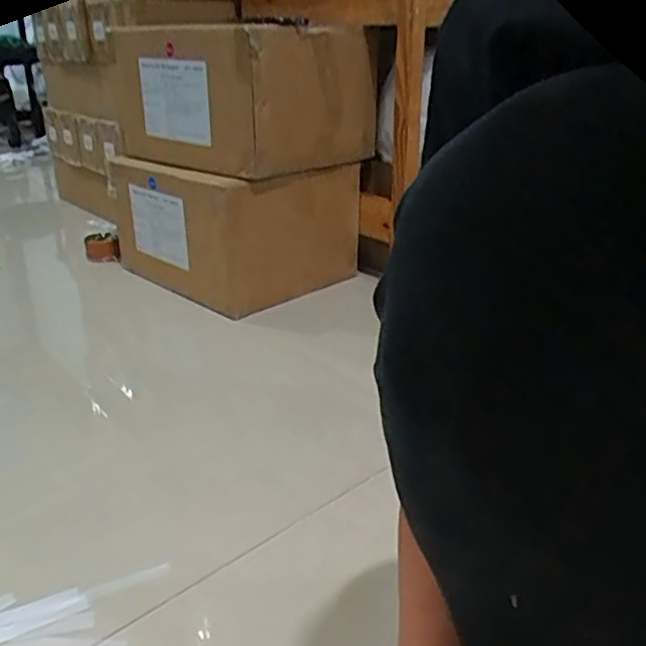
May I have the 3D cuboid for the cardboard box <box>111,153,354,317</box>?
[{"bbox_3d":[-0.194,-0.219,1.402,0.426,0.242,0.358,19,30,38],"label":"cardboard box"}]

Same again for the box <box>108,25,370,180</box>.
[{"bbox_3d":[-0.167,-0.460,1.317,0.420,0.253,0.360,19,30,38],"label":"box"}]

